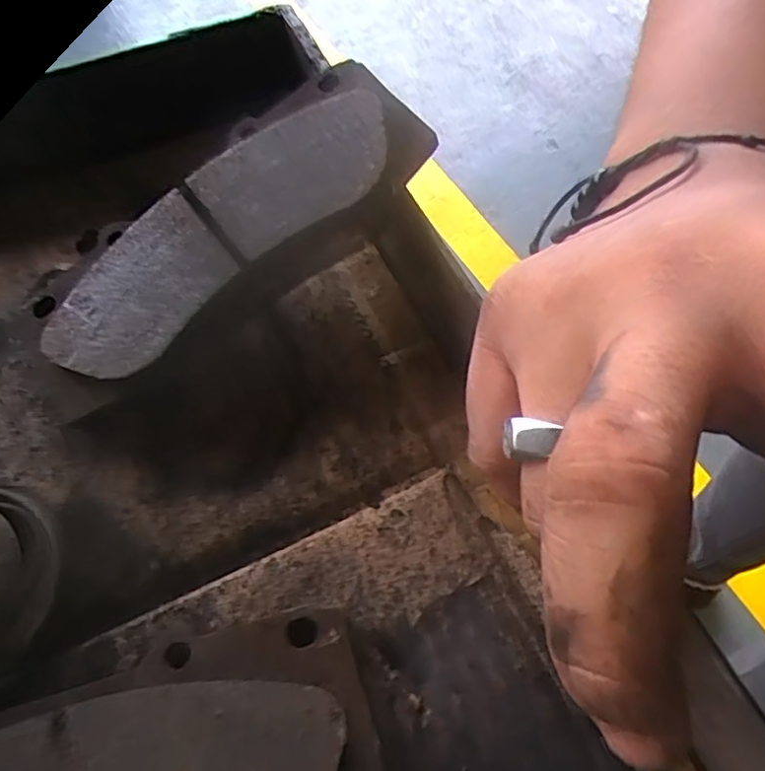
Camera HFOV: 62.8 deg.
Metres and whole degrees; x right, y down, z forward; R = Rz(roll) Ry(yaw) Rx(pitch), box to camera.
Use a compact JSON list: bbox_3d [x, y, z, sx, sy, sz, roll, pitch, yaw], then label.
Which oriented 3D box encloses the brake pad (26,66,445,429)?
[{"bbox_3d":[-0.052,-0.050,0.199,0.137,0.013,0.062,-36,65,0],"label":"brake pad"}]

